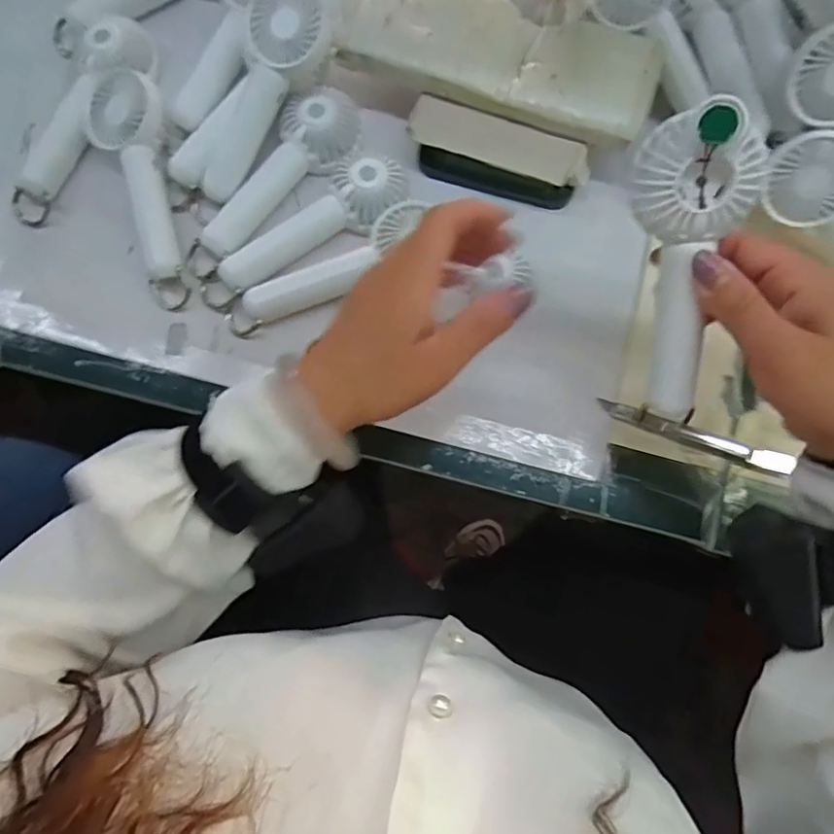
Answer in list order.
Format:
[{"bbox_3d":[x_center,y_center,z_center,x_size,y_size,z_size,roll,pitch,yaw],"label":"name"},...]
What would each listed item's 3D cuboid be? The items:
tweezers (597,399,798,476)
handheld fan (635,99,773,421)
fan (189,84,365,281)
[{"bbox_3d":[0.188,0.013,0.387,0.127,0.010,0.017,22,80,-2],"label":"tweezers"},{"bbox_3d":[0.133,-0.069,0.283,0.054,0.037,0.150,-7,120,-1],"label":"handheld fan"},{"bbox_3d":[-0.101,-0.164,0.405,0.047,0.028,0.162,36,79,0],"label":"fan"}]

